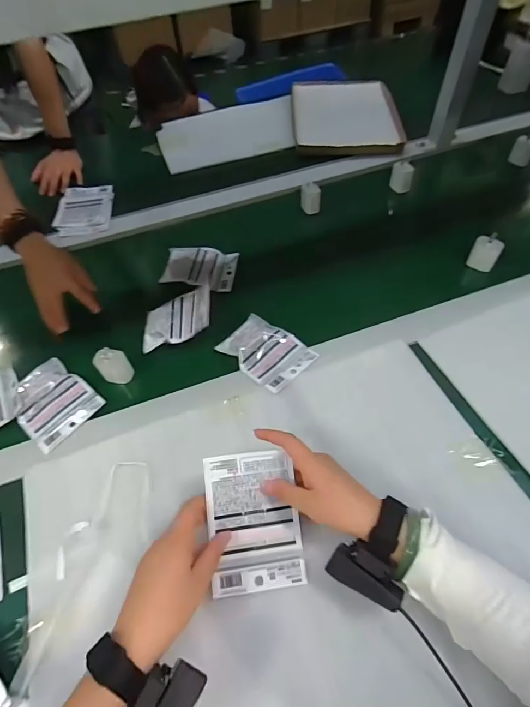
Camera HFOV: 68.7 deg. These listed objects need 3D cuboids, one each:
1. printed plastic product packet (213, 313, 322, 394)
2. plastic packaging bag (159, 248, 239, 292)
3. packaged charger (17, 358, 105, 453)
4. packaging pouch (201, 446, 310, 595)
[{"bbox_3d":[0.004,-0.005,0.587,0.097,0.019,0.121,-40,62,-22],"label":"printed plastic product packet"},{"bbox_3d":[-0.116,-0.160,0.708,0.119,0.037,0.094,4,55,7],"label":"plastic packaging bag"},{"bbox_3d":[-0.307,0.065,0.555,0.129,0.020,0.098,35,64,25],"label":"packaged charger"},{"bbox_3d":[-0.011,0.178,0.415,0.095,0.011,0.137,-4,78,-10],"label":"packaging pouch"}]

